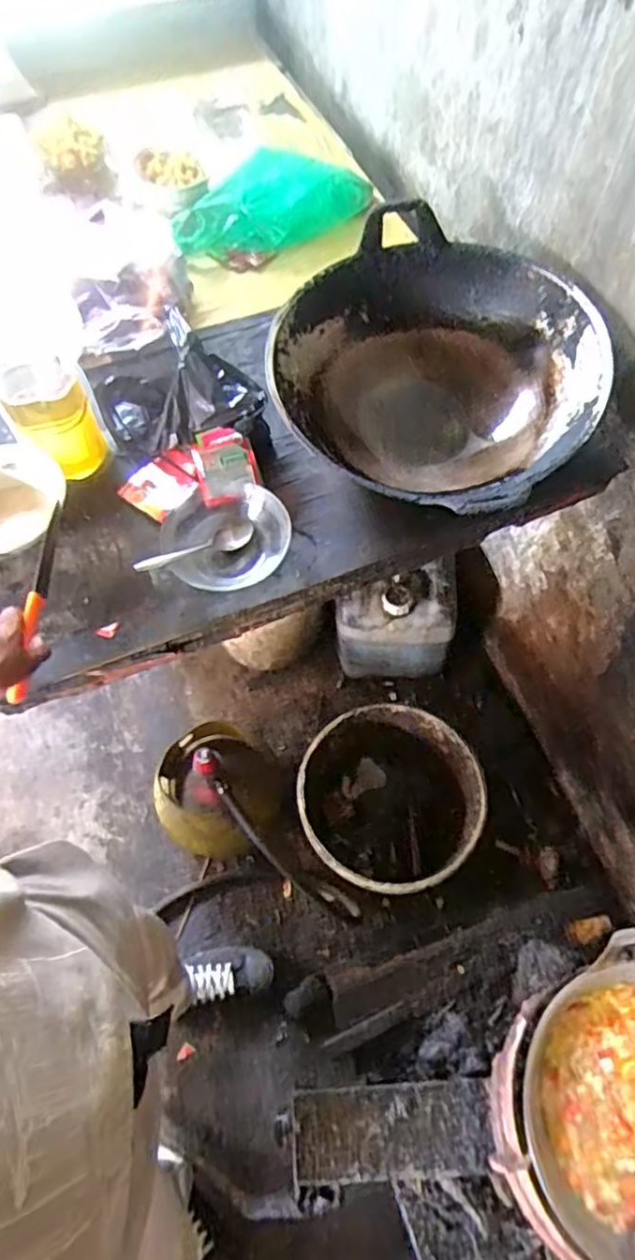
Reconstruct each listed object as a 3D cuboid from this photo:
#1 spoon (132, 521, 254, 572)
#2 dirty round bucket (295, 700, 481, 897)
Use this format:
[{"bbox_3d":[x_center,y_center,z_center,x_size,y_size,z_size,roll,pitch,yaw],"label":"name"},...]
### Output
[{"bbox_3d":[-0.152,-0.101,0.793,0.164,0.021,0.032,-24,67,-33],"label":"spoon"},{"bbox_3d":[0.127,0.333,1.225,0.313,0.327,0.304,0,65,-1],"label":"dirty round bucket"}]

